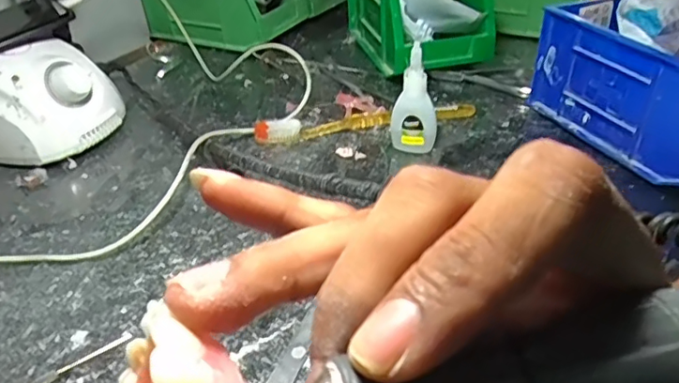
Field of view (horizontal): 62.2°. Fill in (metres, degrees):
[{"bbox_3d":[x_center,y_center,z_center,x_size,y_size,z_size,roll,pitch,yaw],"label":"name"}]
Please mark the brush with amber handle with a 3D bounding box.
[{"bbox_3d":[0.025,-0.061,0.478,0.191,0.019,0.019,-8,35,-7],"label":"brush with amber handle"}]

